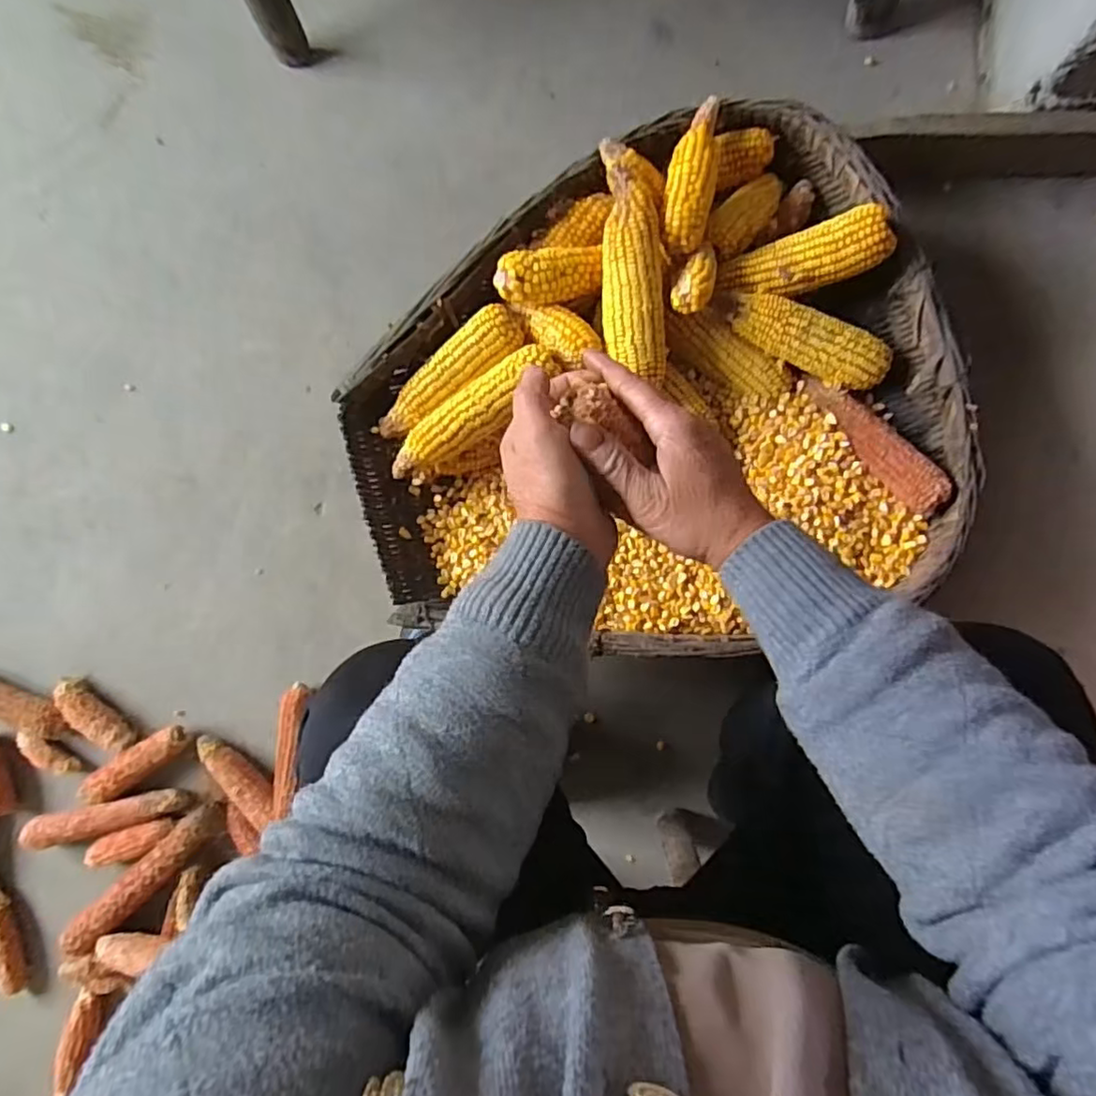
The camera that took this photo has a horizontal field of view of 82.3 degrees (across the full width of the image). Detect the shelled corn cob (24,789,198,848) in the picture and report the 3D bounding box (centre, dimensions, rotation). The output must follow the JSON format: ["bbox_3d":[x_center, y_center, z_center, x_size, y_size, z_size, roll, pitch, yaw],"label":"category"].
[{"bbox_3d":[-0.522,0.317,0.740,0.200,0.027,0.036,-15,85,0],"label":"shelled corn cob"}]

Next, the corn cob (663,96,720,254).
[{"bbox_3d":[0.139,-0.362,0.612,0.044,0.047,0.147,7,86,4],"label":"corn cob"}]

